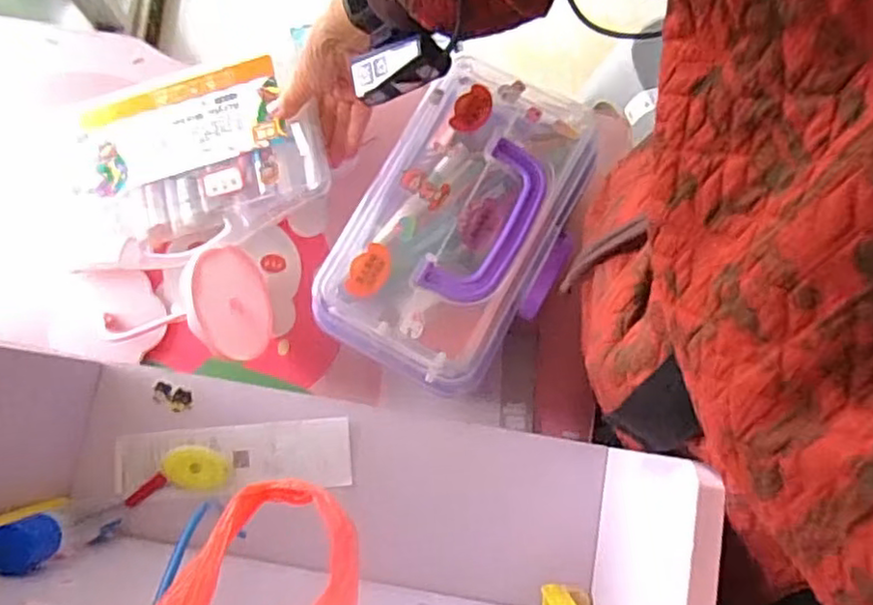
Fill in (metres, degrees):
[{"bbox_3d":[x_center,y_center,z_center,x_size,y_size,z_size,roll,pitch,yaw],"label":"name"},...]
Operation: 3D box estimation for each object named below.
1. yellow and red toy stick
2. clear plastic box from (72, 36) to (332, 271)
[{"bbox_3d":[-0.184,0.120,0.472,0.070,0.012,0.032,-11,78,-2],"label":"yellow and red toy stick"},{"bbox_3d":[-0.217,-0.135,0.602,0.216,0.047,0.158,-15,79,-2],"label":"clear plastic box"}]

